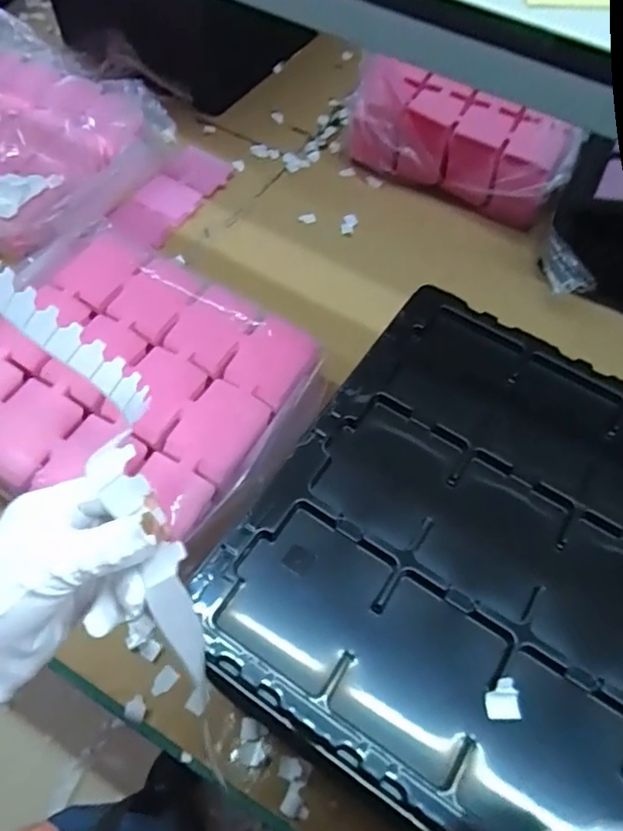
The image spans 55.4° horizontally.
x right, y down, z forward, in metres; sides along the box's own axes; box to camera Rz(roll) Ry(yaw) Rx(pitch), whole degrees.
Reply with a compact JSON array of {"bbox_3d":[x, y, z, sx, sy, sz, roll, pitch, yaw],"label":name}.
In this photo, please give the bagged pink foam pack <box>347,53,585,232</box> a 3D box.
[{"bbox_3d":[0.229,-0.435,0.931,0.349,0.107,0.152,19,62,8],"label":"bagged pink foam pack"}]

